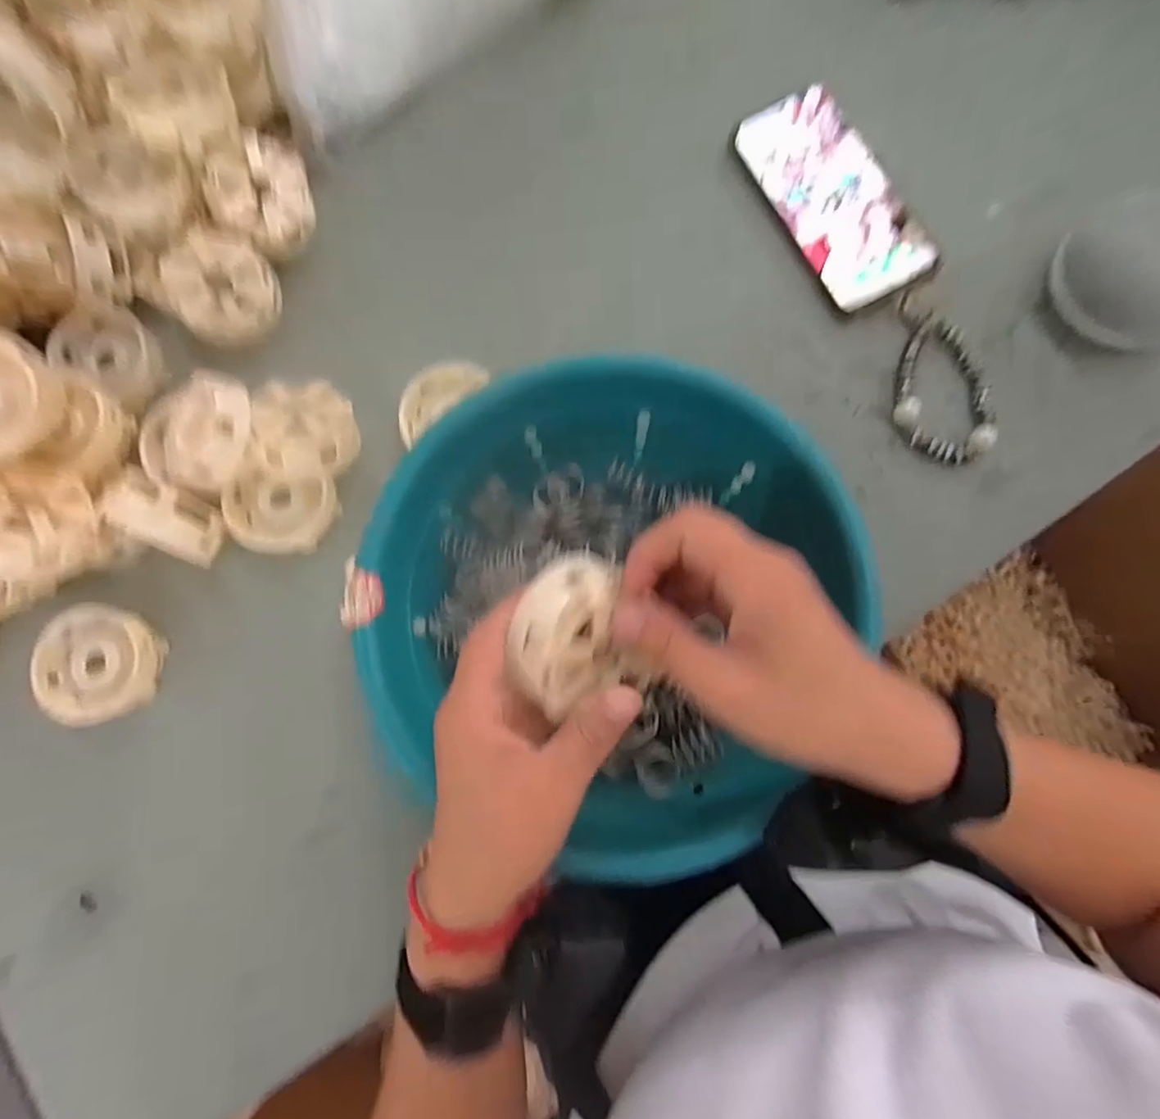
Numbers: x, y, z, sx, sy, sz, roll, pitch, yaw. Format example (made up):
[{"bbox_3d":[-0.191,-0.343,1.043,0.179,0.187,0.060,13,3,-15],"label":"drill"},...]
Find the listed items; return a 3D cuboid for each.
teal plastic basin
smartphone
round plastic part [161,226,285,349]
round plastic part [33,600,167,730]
[{"bbox_3d":[0.016,0.017,0.337,0.251,0.096,0.256,0,80,3],"label":"teal plastic basin"},{"bbox_3d":[0.181,-0.260,0.403,0.075,0.010,0.163,-29,80,-2],"label":"smartphone"},{"bbox_3d":[-0.243,-0.184,0.390,0.066,0.030,0.066,-6,104,-26],"label":"round plastic part"},{"bbox_3d":[-0.305,0.066,0.367,0.065,0.034,0.073,-6,80,2],"label":"round plastic part"}]

